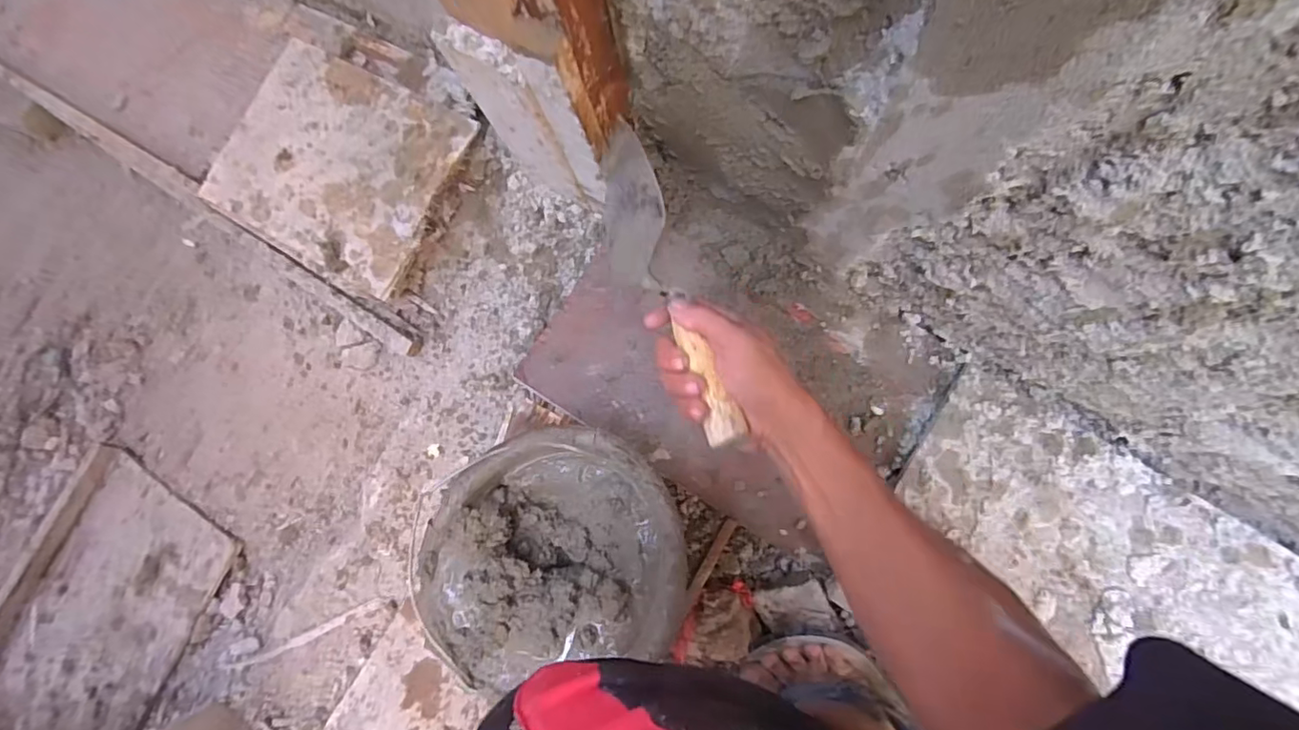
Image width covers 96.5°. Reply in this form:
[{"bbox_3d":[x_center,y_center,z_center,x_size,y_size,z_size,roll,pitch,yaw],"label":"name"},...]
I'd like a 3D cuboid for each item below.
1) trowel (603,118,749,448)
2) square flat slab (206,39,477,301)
[{"bbox_3d":[0.001,-0.073,0.469,0.066,0.059,0.292,-23,72,8],"label":"trowel"},{"bbox_3d":[-0.395,-0.257,0.731,0.306,0.013,0.240,28,86,11],"label":"square flat slab"}]

